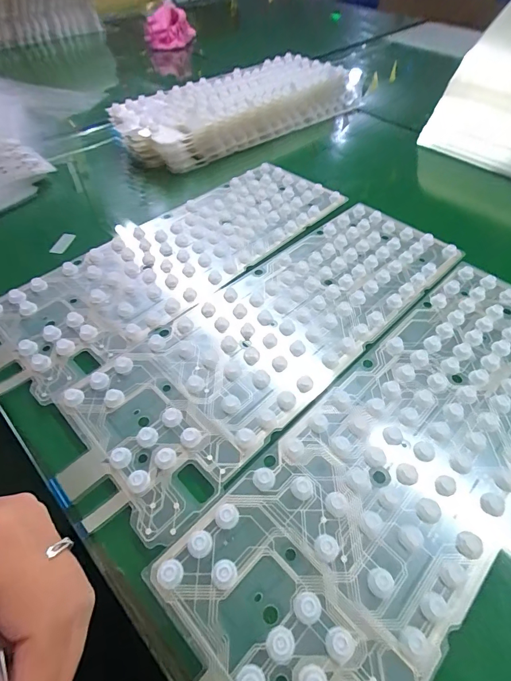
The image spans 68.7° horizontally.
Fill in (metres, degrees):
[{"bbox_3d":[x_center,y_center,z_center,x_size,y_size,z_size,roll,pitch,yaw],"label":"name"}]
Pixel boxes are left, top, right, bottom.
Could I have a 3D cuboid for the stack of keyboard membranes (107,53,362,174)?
[{"bbox_3d":[-0.029,-0.322,0.505,0.362,0.043,0.117,-31,58,-23],"label":"stack of keyboard membranes"}]

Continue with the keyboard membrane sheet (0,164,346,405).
[{"bbox_3d":[-0.069,-0.080,0.334,0.115,0.008,0.341,35,58,26],"label":"keyboard membrane sheet"}]

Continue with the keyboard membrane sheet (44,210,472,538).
[{"bbox_3d":[0.020,-0.015,0.284,0.345,0.004,0.119,-37,59,-27],"label":"keyboard membrane sheet"}]

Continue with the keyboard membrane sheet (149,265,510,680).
[{"bbox_3d":[0.096,0.064,0.226,0.117,0.007,0.345,37,59,27],"label":"keyboard membrane sheet"}]

